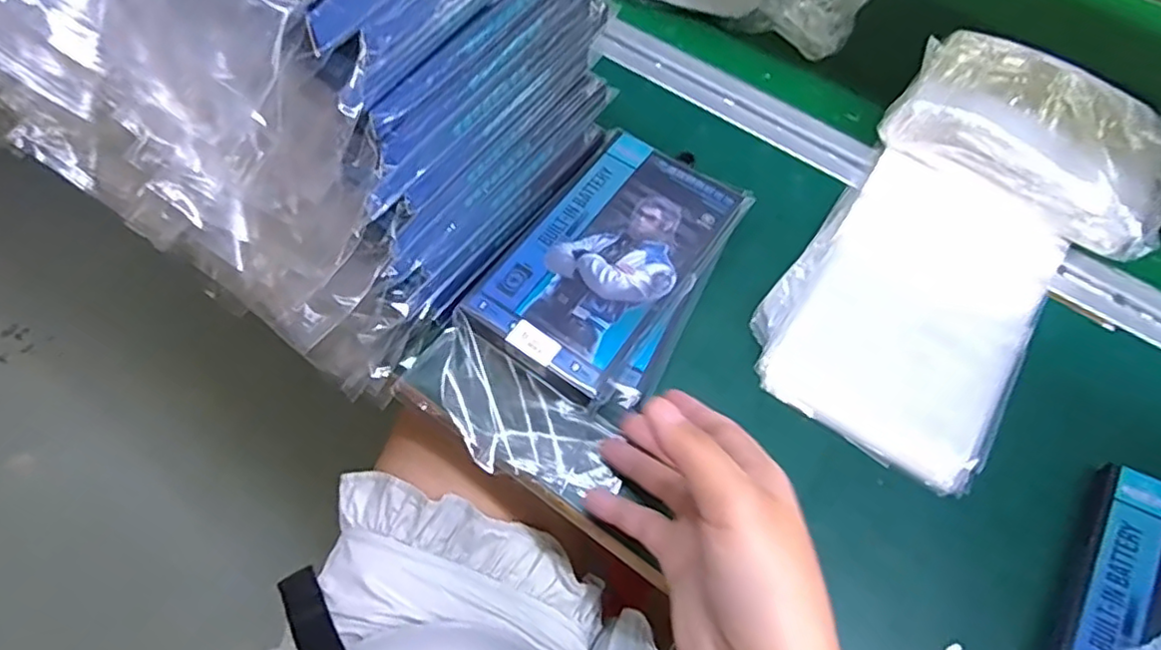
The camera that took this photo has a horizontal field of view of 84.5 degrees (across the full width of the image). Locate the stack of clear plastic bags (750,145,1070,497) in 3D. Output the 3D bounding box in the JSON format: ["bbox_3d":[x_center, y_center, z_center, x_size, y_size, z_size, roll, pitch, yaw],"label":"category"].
[{"bbox_3d":[0.205,-0.019,0.399,0.139,0.015,0.207,30,66,13],"label":"stack of clear plastic bags"}]

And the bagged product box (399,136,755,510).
[{"bbox_3d":[0.008,-0.015,0.382,0.113,0.034,0.216,32,66,14],"label":"bagged product box"}]

